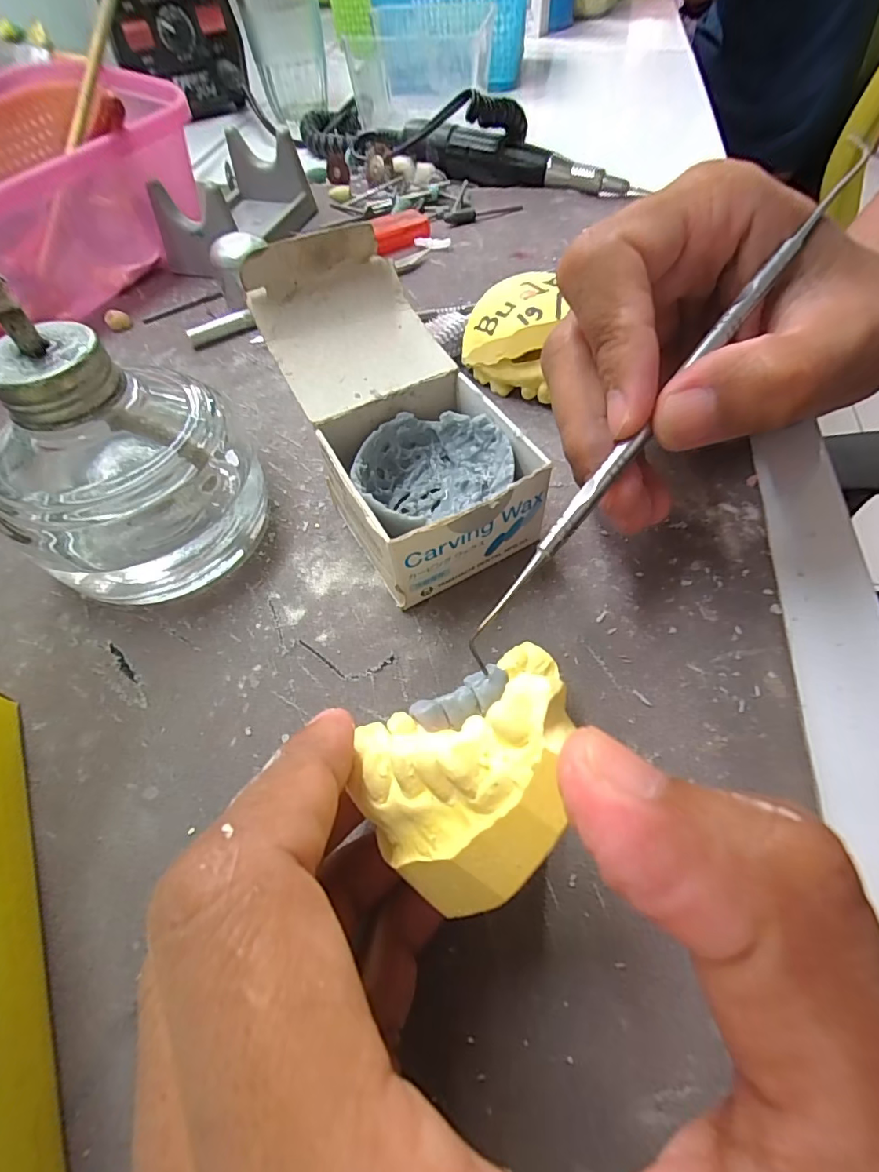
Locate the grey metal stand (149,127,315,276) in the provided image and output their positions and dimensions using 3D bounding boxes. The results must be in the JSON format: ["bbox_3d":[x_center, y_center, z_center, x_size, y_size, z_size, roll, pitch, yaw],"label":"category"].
[{"bbox_3d":[-0.120,-0.222,0.289,0.058,0.036,0.100,11,58,11],"label":"grey metal stand"}]

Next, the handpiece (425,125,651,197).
[{"bbox_3d":[0.058,-0.273,0.322,0.135,0.024,0.020,21,60,16],"label":"handpiece"}]

